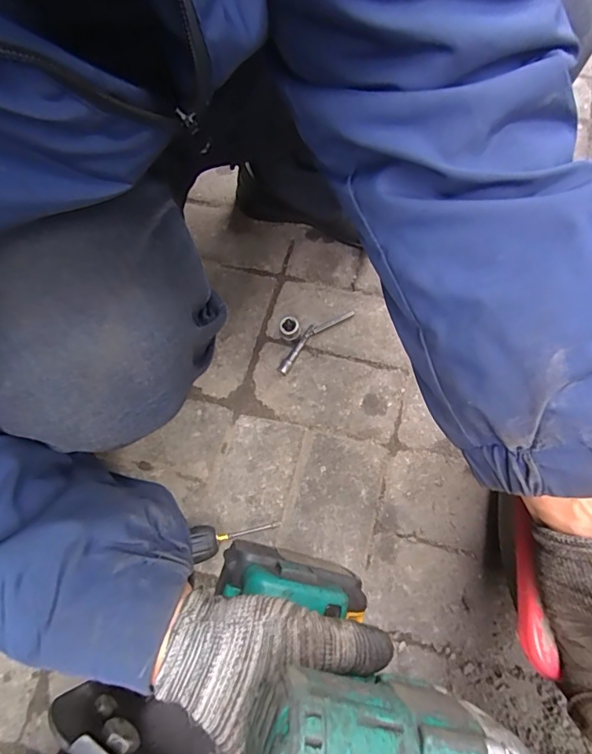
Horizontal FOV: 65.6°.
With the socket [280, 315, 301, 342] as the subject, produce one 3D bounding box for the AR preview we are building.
[{"bbox_3d":[-0.008,-0.060,0.591,0.025,0.037,0.022,-6,73,-1],"label":"socket"}]

